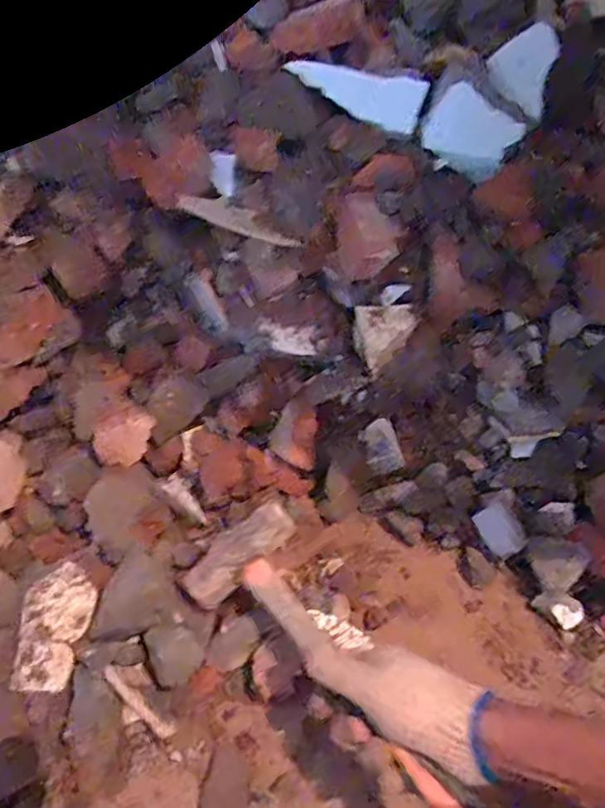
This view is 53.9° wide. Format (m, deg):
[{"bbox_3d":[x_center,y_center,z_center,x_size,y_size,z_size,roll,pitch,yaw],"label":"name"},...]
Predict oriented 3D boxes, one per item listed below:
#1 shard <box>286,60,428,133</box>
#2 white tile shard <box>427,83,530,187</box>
[{"bbox_3d":[0.059,-0.353,0.669,0.152,0.007,0.061,19,84,5],"label":"shard"},{"bbox_3d":[0.192,-0.311,0.686,0.097,0.077,0.019,37,18,3],"label":"white tile shard"}]

